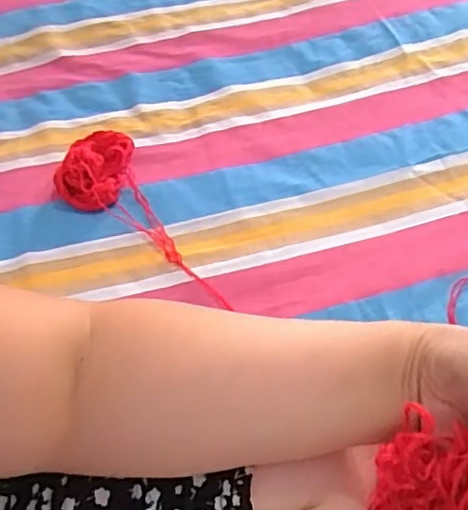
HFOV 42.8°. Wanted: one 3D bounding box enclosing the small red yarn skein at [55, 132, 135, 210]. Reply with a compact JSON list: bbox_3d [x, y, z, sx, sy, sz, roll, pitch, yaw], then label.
[{"bbox_3d":[-0.151,-0.100,0.657,0.069,0.045,0.109,9,56,11],"label":"small red yarn skein"}]

